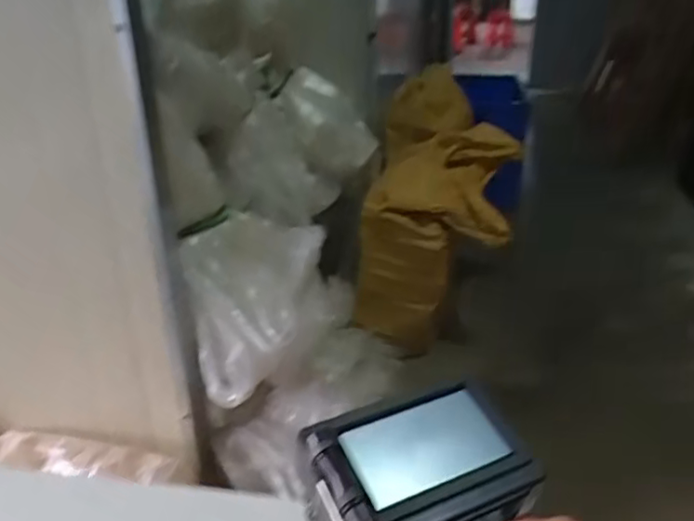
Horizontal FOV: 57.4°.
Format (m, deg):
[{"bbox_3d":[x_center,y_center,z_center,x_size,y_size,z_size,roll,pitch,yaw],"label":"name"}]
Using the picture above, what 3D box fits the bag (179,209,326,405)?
[{"bbox_3d":[-0.153,0.079,1.187,0.269,0.266,0.175,-24,34,-39],"label":"bag"}]

